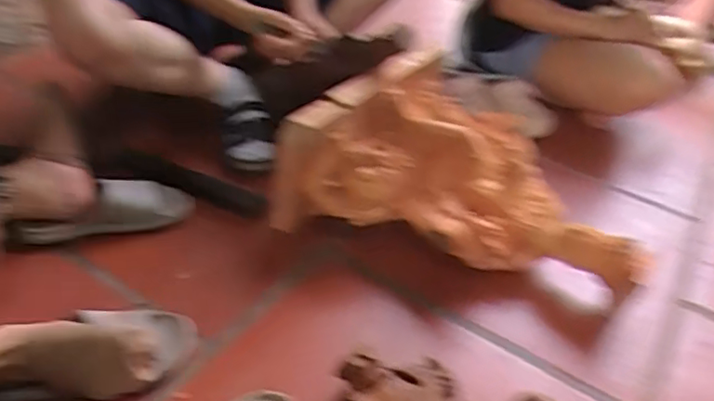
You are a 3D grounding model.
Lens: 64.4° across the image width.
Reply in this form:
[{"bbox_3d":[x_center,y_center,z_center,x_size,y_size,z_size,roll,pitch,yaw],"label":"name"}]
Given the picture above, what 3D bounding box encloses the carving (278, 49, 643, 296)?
[{"bbox_3d":[0.184,-0.064,0.940,0.557,0.189,0.301,15,40,9],"label":"carving"}]

